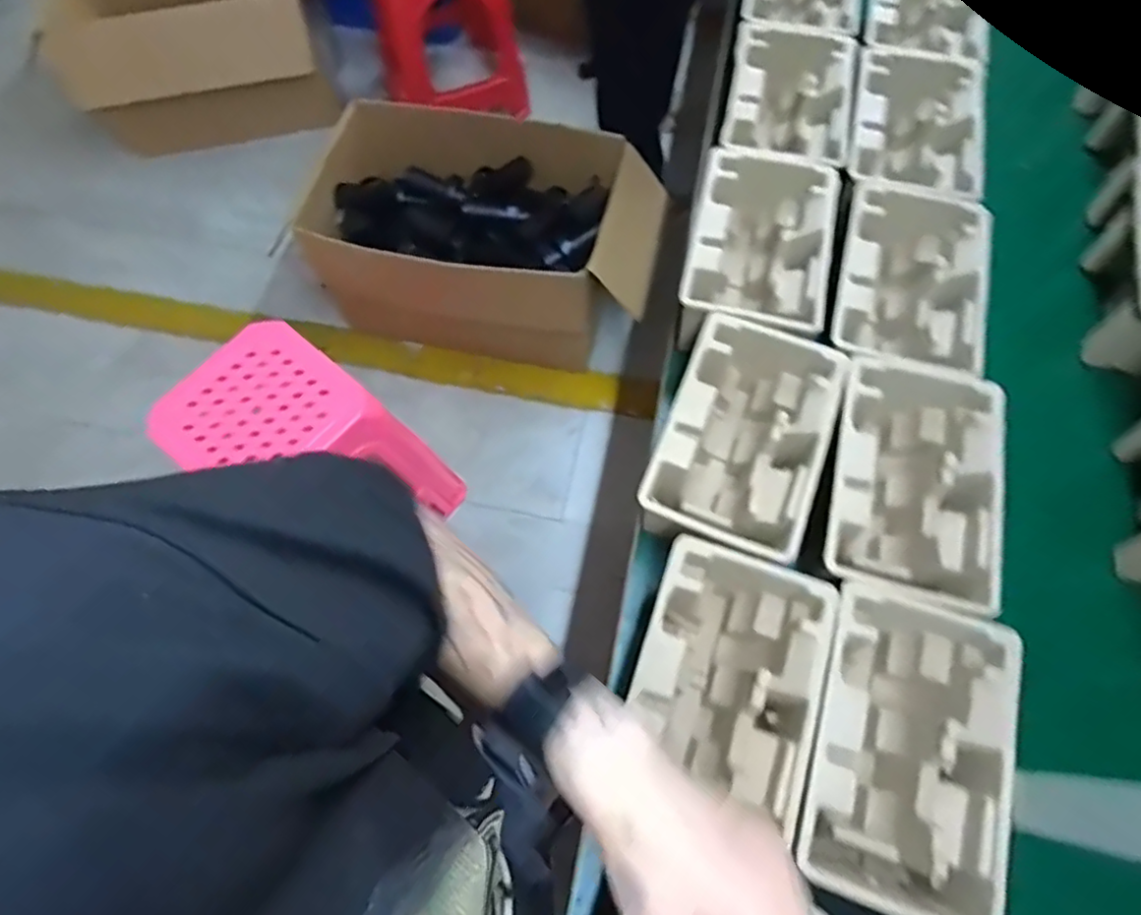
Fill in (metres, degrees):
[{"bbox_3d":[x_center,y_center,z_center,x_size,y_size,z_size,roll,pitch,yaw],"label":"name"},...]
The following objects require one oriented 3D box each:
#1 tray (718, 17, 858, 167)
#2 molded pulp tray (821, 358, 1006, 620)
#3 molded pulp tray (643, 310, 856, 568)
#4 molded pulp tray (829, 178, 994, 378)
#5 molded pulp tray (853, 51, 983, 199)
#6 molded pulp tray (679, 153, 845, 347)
[{"bbox_3d":[0.270,-0.429,0.801,0.145,0.106,0.234,11,67,6],"label":"tray"},{"bbox_3d":[0.313,0.032,0.607,0.138,0.108,0.221,13,68,7],"label":"molded pulp tray"},{"bbox_3d":[0.169,-0.009,0.635,0.146,0.113,0.224,20,69,10],"label":"molded pulp tray"},{"bbox_3d":[0.358,-0.182,0.693,0.145,0.098,0.227,13,67,7],"label":"molded pulp tray"},{"bbox_3d":[0.409,-0.388,0.775,0.142,0.097,0.229,13,67,7],"label":"molded pulp tray"},{"bbox_3d":[0.208,-0.217,0.720,0.149,0.116,0.227,12,67,6],"label":"molded pulp tray"}]

